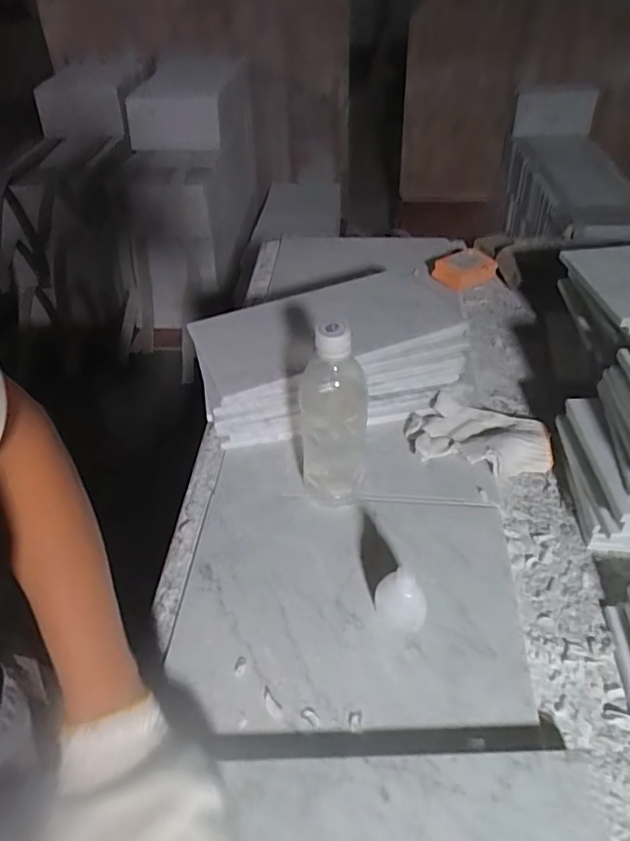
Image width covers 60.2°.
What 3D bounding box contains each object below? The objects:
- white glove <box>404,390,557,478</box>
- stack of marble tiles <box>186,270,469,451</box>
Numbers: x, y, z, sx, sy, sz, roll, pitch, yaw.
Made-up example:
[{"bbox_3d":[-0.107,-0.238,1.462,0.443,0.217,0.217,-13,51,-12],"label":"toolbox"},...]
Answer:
[{"bbox_3d":[0.188,0.014,0.623,0.159,0.023,0.096,11,46,11],"label":"white glove"},{"bbox_3d":[0.015,-0.080,0.674,0.318,0.095,0.199,-19,48,-18],"label":"stack of marble tiles"}]

